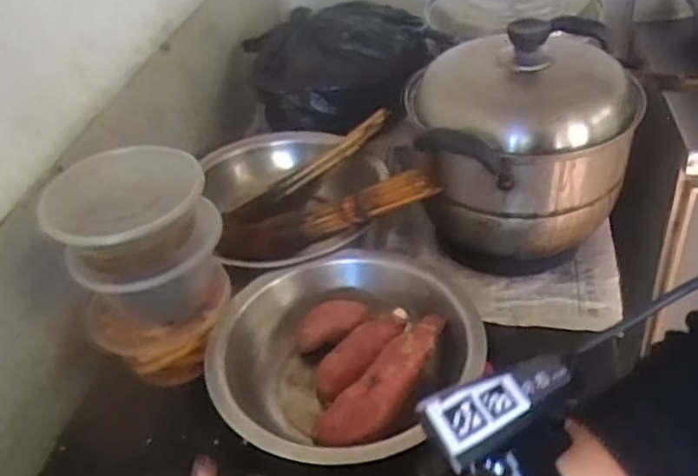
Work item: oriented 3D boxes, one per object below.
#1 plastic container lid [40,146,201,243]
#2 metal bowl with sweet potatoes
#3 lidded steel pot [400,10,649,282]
[{"bbox_3d":[-0.199,-0.041,0.602,0.134,0.010,0.107,-8,51,-13],"label":"plastic container lid"},{"bbox_3d":[-0.002,0.119,0.668,0.241,0.083,0.261,19,46,29],"label":"metal bowl with sweet potatoes"},{"bbox_3d":[0.192,-0.101,0.768,0.228,0.237,0.221,-6,38,5],"label":"lidded steel pot"}]

